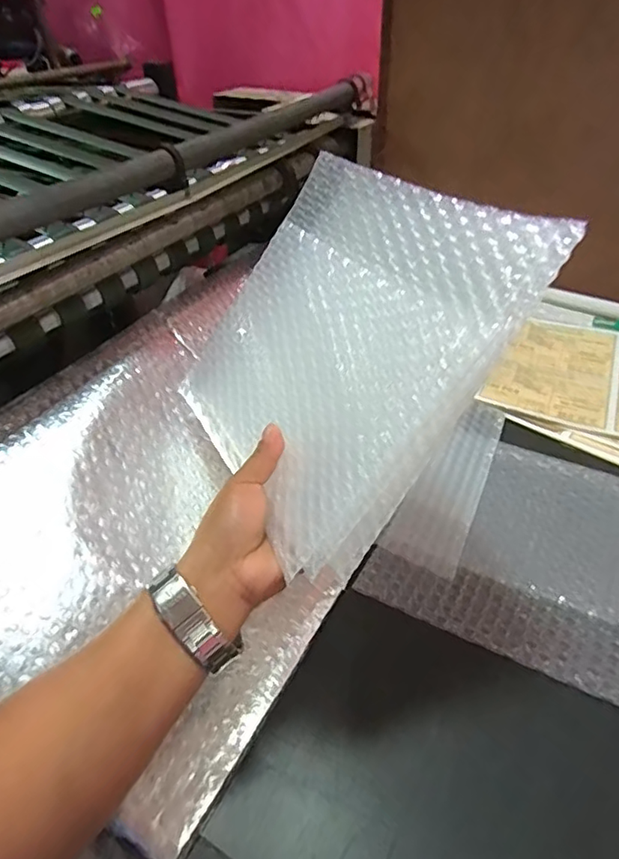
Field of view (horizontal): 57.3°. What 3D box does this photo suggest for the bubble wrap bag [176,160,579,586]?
[{"bbox_3d":[0.011,-0.062,0.393,0.227,0.022,0.251,-56,42,9],"label":"bubble wrap bag"}]

